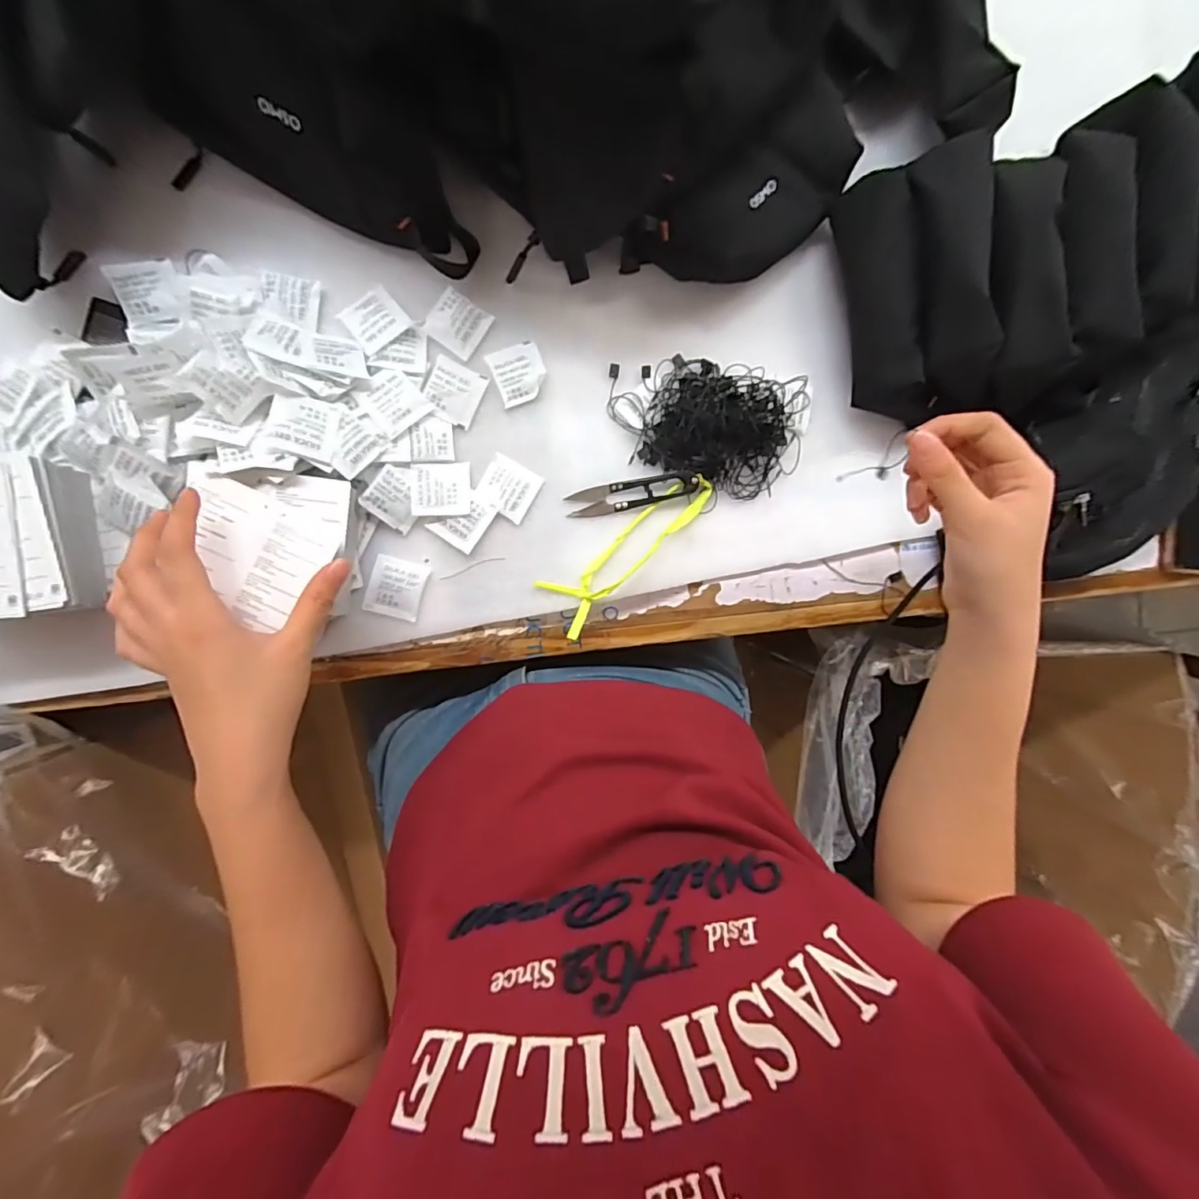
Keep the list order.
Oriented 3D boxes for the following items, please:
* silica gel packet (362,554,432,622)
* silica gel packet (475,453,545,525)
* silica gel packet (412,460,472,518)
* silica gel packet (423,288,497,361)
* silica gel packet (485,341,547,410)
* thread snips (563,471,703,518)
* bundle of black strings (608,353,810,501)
[{"bbox_3d":[-0.151,-0.009,0.387,0.040,0.005,0.042,16,91,-9],"label":"silica gel packet"},{"bbox_3d":[-0.069,-0.085,0.391,0.041,0.007,0.039,31,89,-9],"label":"silica gel packet"},{"bbox_3d":[-0.118,-0.082,0.383,0.042,0.007,0.039,-3,94,-8],"label":"silica gel packet"},{"bbox_3d":[-0.105,-0.206,0.387,0.039,0.004,0.039,32,88,-9],"label":"silica gel packet"},{"bbox_3d":[-0.060,-0.171,0.390,0.039,0.007,0.041,-24,97,-6],"label":"silica gel packet"},{"bbox_3d":[0.027,-0.082,0.404,0.107,0.008,0.022,-12,95,-8],"label":"thread snips"},{"bbox_3d":[0.088,-0.138,0.400,0.156,0.023,0.097,9,92,-9],"label":"bundle of black strings"}]

